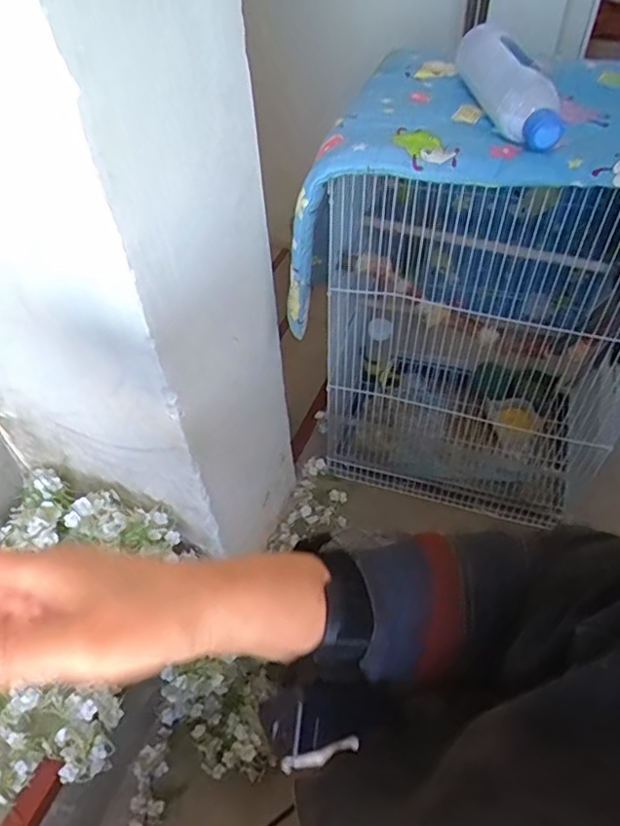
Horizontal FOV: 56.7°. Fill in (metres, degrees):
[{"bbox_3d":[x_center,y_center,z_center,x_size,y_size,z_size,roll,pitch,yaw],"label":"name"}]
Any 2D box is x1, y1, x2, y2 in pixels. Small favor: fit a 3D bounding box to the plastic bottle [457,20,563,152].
[{"bbox_3d":[0.208,-0.349,0.600,0.053,0.053,0.212,-7,49,-4],"label":"plastic bottle"}]

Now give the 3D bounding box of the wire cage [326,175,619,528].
[{"bbox_3d":[0.275,-0.125,0.860,0.421,0.580,0.273,17,52,16],"label":"wire cage"}]

